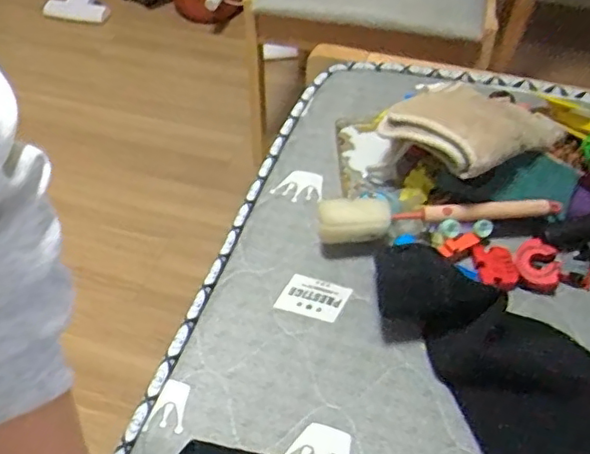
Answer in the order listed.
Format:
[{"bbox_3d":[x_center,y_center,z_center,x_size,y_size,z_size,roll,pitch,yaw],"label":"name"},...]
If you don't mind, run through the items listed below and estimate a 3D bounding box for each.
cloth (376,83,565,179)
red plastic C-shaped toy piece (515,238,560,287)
[{"bbox_3d":[0.189,-0.127,0.682,0.156,0.041,0.161,-30,54,-24],"label":"cloth"},{"bbox_3d":[0.258,0.038,0.646,0.047,0.014,0.047,23,75,29],"label":"red plastic C-shaped toy piece"}]

